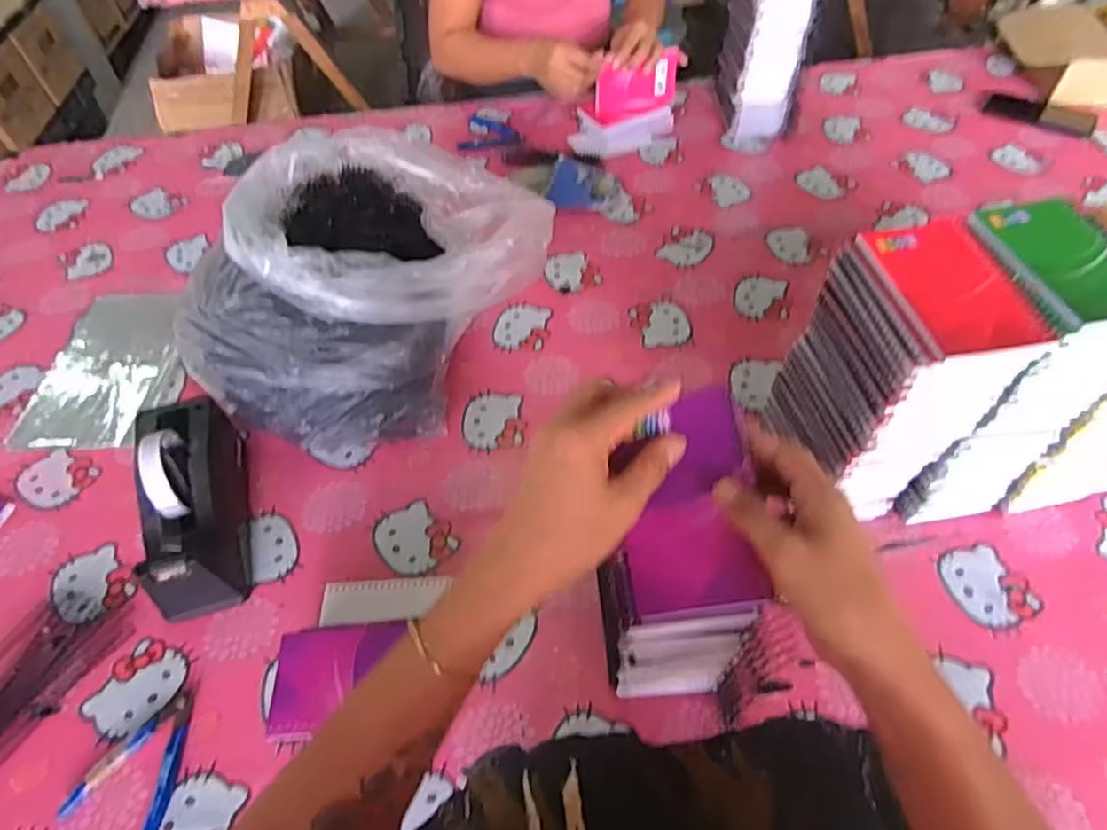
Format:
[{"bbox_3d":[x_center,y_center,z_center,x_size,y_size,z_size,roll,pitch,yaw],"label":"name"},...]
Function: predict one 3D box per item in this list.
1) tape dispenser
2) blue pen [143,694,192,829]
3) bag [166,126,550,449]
[{"bbox_3d":[-0.356,0.078,0.649,0.074,0.112,0.204,-16,53,-9],"label":"tape dispenser"},{"bbox_3d":[-0.321,0.297,0.555,0.015,0.012,0.112,-3,52,1],"label":"blue pen"},{"bbox_3d":[-0.208,-0.154,0.768,0.291,0.216,0.398,25,57,20],"label":"bag"}]

